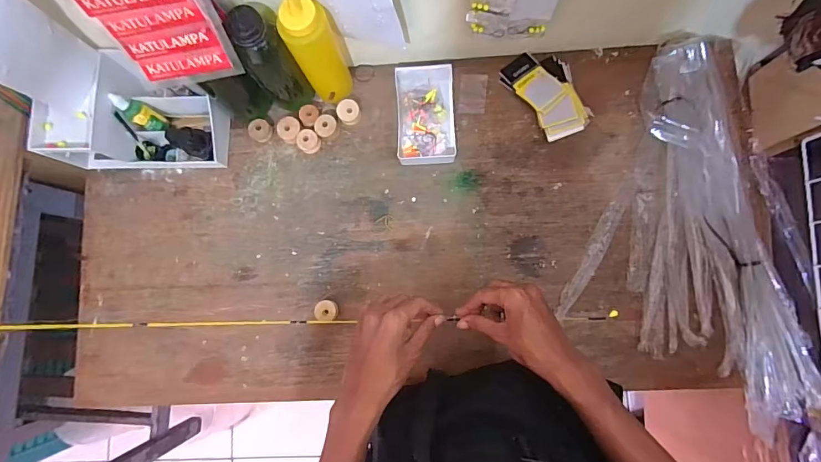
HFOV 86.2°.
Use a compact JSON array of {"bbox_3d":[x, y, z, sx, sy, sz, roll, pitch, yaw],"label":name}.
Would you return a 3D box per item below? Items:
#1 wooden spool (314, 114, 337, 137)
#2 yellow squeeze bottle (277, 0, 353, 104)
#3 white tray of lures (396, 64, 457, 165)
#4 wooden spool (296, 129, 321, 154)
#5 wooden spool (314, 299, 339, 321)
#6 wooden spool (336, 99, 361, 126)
[{"bbox_3d":[-0.127,-0.158,0.661,0.032,0.023,0.035,0,83,4],"label":"wooden spool"},{"bbox_3d":[-0.120,-0.234,0.586,0.064,0.190,0.058,-23,82,1],"label":"yellow squeeze bottle"},{"bbox_3d":[0.023,-0.172,0.651,0.082,0.032,0.145,-2,83,4],"label":"white tray of lures"},{"bbox_3d":[-0.152,-0.134,0.659,0.030,0.031,0.031,0,83,4],"label":"wooden spool"},{"bbox_3d":[-0.121,0.114,0.631,0.028,0.021,0.028,0,83,4],"label":"wooden spool"},{"bbox_3d":[-0.092,-0.179,0.661,0.032,0.023,0.034,0,83,4],"label":"wooden spool"}]

